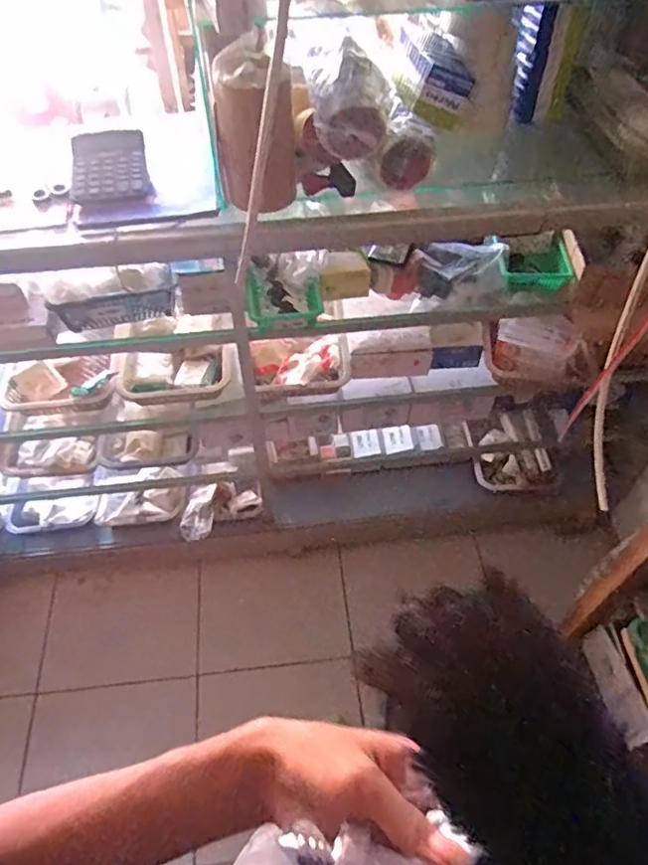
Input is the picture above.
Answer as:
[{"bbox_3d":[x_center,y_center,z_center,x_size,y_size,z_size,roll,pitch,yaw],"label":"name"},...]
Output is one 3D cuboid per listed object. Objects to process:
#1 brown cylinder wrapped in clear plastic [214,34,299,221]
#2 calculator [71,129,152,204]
[{"bbox_3d":[-0.095,-0.437,0.872,0.102,0.231,0.117,1,52,1],"label":"brown cylinder wrapped in clear plastic"},{"bbox_3d":[-0.340,-0.422,0.936,0.122,0.047,0.132,-11,53,-8],"label":"calculator"}]

